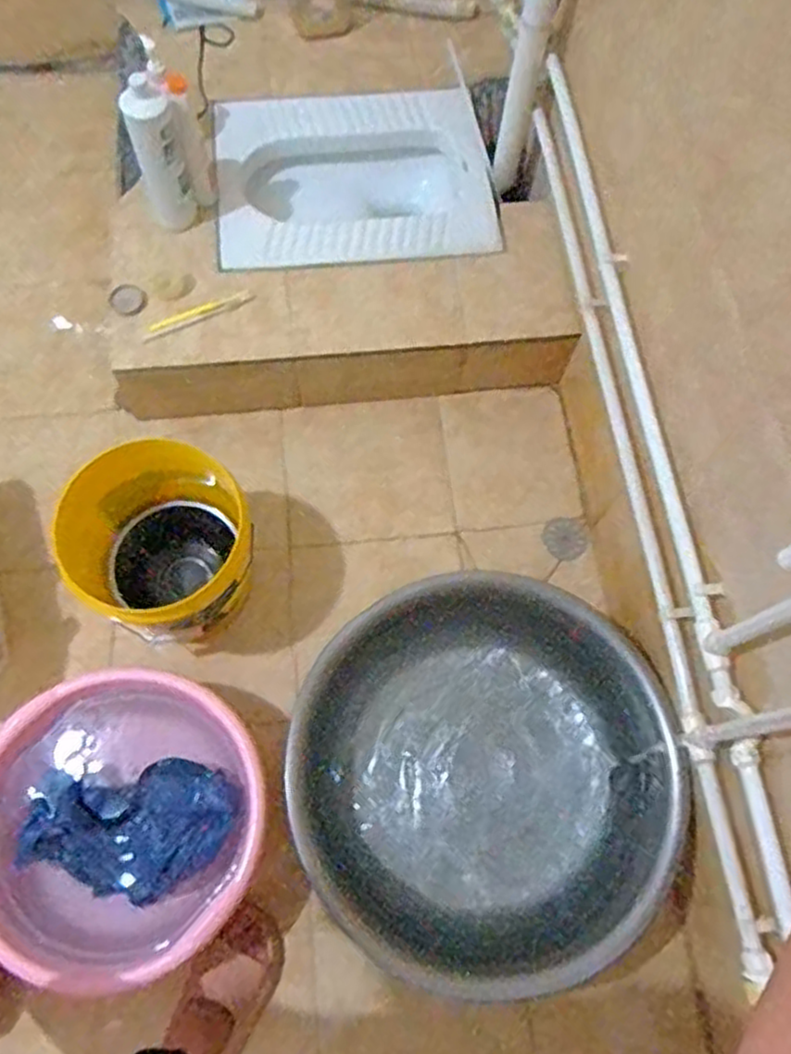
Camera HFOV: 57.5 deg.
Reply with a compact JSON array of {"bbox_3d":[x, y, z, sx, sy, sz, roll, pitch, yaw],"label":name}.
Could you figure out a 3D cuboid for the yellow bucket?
[{"bbox_3d":[-0.342,0.038,1.122,0.245,0.258,0.259,1,69,-2],"label":"yellow bucket"}]

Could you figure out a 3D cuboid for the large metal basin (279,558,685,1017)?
[{"bbox_3d":[0.129,0.364,1.075,0.529,0.164,0.578,1,69,-2],"label":"large metal basin"}]

